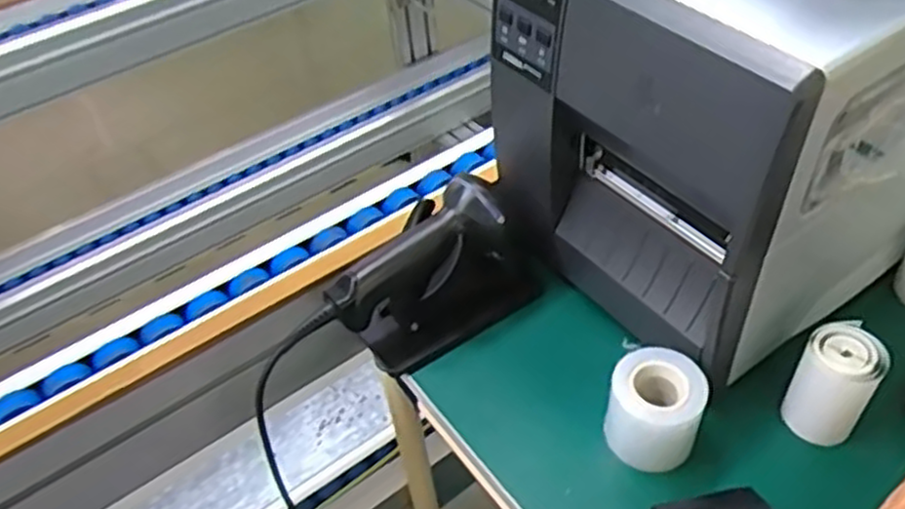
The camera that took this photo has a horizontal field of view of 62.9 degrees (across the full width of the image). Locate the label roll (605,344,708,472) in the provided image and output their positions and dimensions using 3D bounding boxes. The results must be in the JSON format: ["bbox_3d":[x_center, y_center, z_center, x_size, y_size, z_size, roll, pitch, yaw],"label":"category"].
[{"bbox_3d":[0.137,0.105,0.502,0.058,0.059,0.059,-3,46,3],"label":"label roll"}]

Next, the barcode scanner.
[{"bbox_3d":[-0.031,-0.002,0.562,0.145,0.057,0.054,-33,52,-24],"label":"barcode scanner"}]

